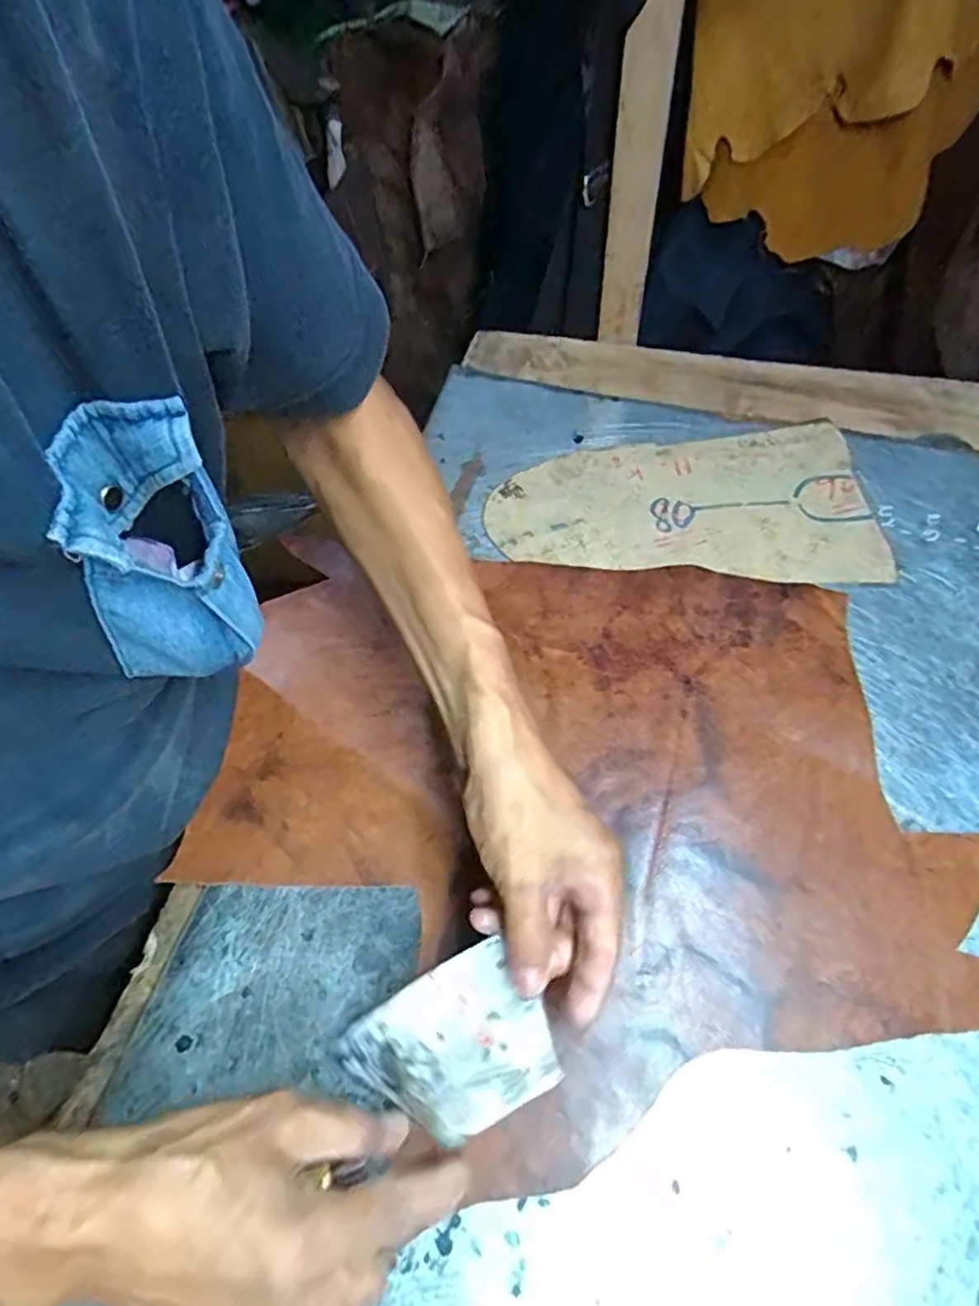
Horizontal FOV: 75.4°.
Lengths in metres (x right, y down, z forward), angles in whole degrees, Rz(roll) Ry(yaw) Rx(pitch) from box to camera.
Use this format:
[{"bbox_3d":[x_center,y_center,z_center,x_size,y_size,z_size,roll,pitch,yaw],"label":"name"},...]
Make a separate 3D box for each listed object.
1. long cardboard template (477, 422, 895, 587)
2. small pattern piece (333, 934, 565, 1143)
[{"bbox_3d":[0.151,-0.121,0.509,0.296,0.011,0.148,1,62,5],"label":"long cardboard template"},{"bbox_3d":[-0.020,0.197,0.311,0.098,0.004,0.072,-36,79,6],"label":"small pattern piece"}]

